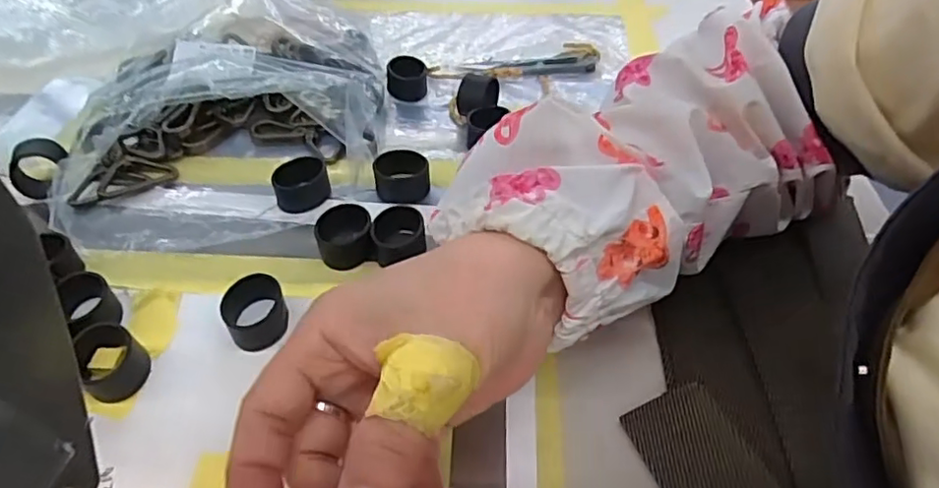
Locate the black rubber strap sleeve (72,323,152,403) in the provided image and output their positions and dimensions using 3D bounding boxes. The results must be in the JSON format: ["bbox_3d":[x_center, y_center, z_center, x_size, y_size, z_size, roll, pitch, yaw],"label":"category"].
[{"bbox_3d":[-0.153,0.050,0.259,0.024,0.016,0.032,-35,54,-30],"label":"black rubber strap sleeve"}]

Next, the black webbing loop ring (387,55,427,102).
[{"bbox_3d":[-0.042,-0.110,0.411,0.026,0.022,0.028,-2,45,-2],"label":"black webbing loop ring"}]

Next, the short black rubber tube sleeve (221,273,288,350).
[{"bbox_3d":[-0.097,0.030,0.275,0.027,0.018,0.027,-22,49,-21],"label":"short black rubber tube sleeve"}]

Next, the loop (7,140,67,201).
[{"bbox_3d":[-0.242,-0.044,0.339,0.020,0.025,0.027,19,48,18],"label":"loop"}]

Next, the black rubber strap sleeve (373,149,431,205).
[{"bbox_3d":[-0.038,-0.038,0.344,0.030,0.020,0.023,-10,46,-10],"label":"black rubber strap sleeve"}]

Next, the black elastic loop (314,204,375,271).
[{"bbox_3d":[-0.063,-0.004,0.306,0.027,0.020,0.029,-11,46,-11],"label":"black elastic loop"}]

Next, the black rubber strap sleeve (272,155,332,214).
[{"bbox_3d":[-0.093,-0.033,0.337,0.030,0.016,0.027,-14,46,-14],"label":"black rubber strap sleeve"}]

